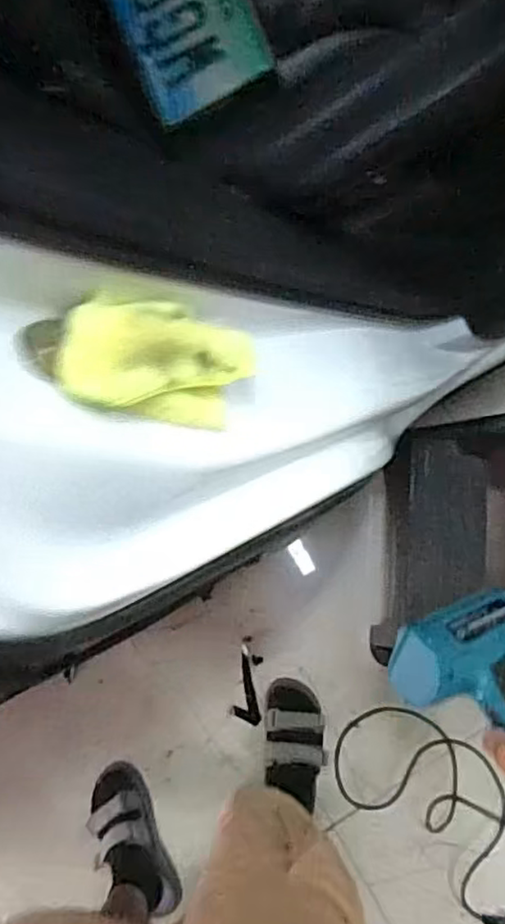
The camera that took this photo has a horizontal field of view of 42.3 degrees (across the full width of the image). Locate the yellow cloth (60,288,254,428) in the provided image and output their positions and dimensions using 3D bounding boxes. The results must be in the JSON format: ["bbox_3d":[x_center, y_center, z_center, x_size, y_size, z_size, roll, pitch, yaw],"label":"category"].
[{"bbox_3d":[-0.052,-0.056,0.402,0.051,0.137,0.059,-6,80,39],"label":"yellow cloth"}]

